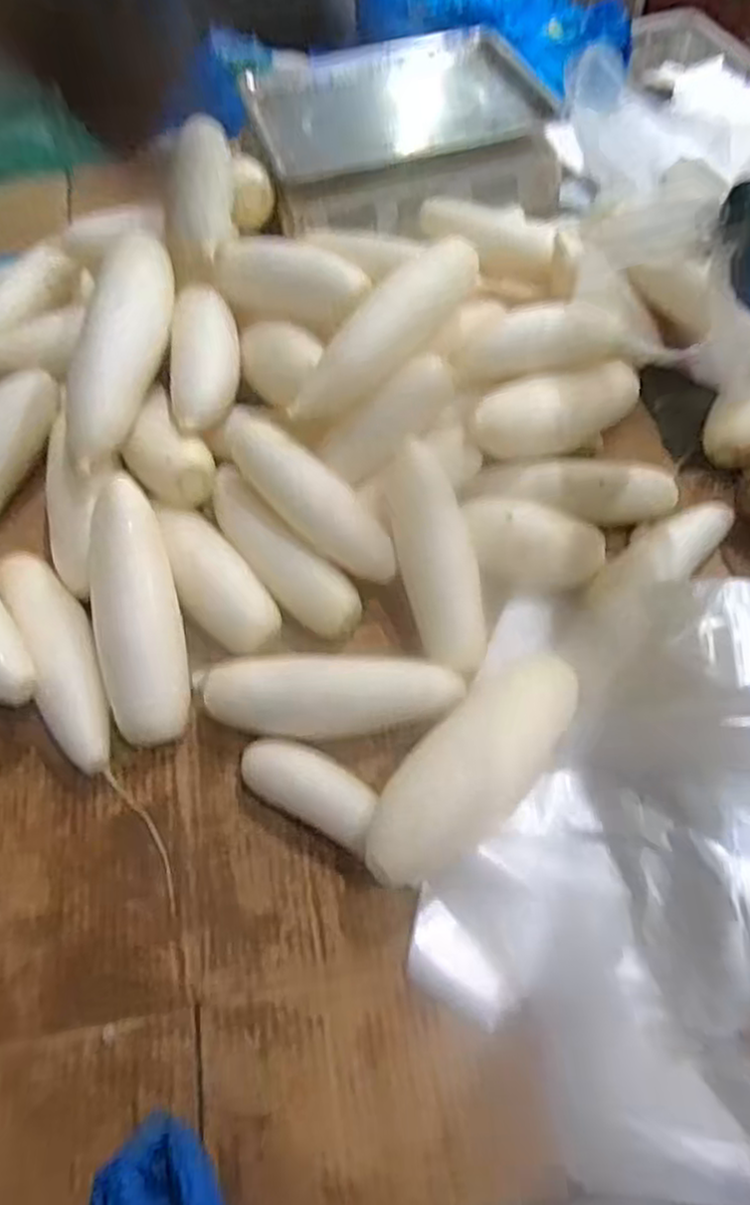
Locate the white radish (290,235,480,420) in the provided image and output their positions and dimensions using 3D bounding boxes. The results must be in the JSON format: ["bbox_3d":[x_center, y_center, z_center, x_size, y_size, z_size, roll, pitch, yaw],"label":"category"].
[{"bbox_3d":[0.013,-0.228,0.599,0.203,0.054,0.044,-44,65,2],"label":"white radish"}]

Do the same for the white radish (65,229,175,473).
[{"bbox_3d":[-0.229,-0.232,0.636,0.067,0.051,0.241,5,73,6],"label":"white radish"}]

